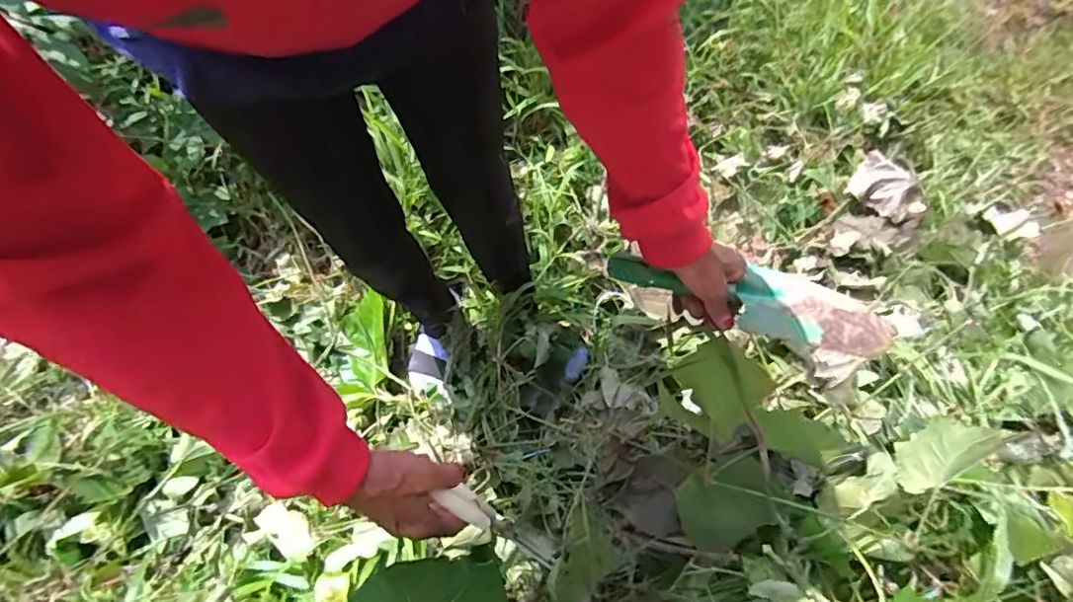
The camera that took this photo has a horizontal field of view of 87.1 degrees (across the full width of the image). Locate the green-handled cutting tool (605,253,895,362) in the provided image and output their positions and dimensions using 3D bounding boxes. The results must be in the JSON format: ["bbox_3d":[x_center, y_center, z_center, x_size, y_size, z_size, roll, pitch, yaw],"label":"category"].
[{"bbox_3d":[0.187,0.000,0.498,0.251,0.016,0.069,15,69,3],"label":"green-handled cutting tool"}]

